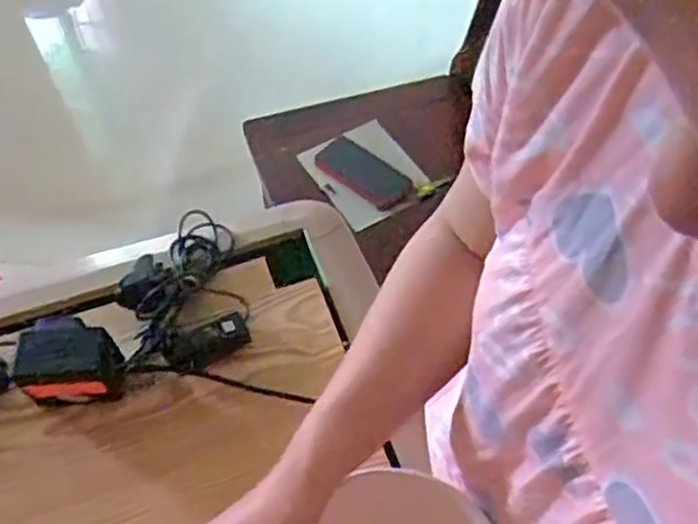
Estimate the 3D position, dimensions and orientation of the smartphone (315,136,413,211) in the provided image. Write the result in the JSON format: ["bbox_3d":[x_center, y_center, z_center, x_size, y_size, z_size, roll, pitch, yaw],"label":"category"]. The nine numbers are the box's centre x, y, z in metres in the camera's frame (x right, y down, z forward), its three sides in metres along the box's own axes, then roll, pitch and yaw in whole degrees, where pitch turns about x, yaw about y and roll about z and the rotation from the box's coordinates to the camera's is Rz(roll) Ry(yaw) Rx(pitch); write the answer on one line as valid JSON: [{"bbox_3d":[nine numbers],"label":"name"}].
[{"bbox_3d":[0.025,-0.148,1.254,0.170,0.015,0.079,38,66,24],"label":"smartphone"}]

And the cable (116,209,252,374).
[{"bbox_3d":[-0.165,0.024,0.735,0.111,0.035,0.178,-13,57,-5],"label":"cable"}]

